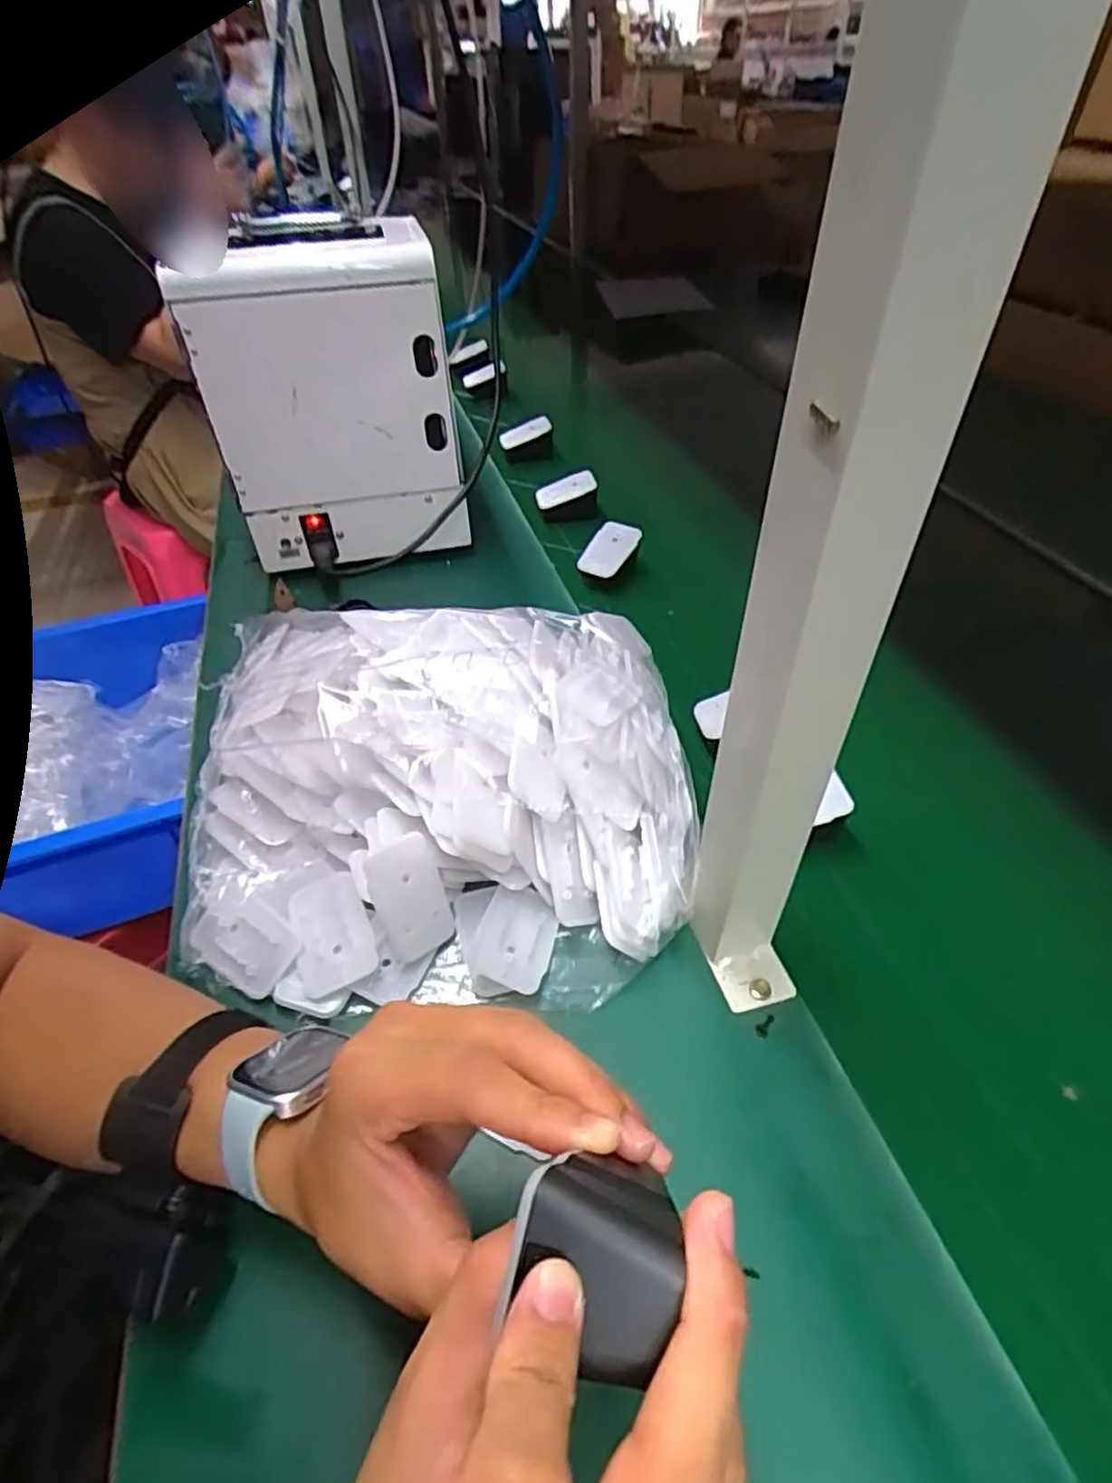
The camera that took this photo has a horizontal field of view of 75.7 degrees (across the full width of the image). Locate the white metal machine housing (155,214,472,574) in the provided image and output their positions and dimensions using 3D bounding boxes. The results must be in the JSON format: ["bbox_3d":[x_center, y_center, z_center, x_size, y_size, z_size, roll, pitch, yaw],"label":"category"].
[{"bbox_3d":[-0.207,-0.331,0.687,0.211,0.262,0.159,-7,45,-6],"label":"white metal machine housing"}]

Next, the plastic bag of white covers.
[{"bbox_3d":[-0.079,0.013,0.462,0.315,0.097,0.286,-2,45,-1],"label":"plastic bag of white covers"}]

